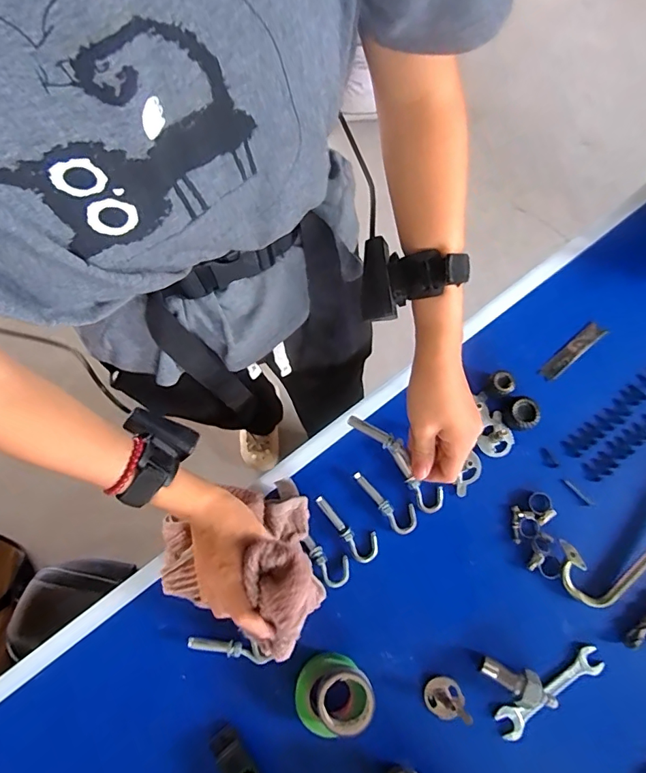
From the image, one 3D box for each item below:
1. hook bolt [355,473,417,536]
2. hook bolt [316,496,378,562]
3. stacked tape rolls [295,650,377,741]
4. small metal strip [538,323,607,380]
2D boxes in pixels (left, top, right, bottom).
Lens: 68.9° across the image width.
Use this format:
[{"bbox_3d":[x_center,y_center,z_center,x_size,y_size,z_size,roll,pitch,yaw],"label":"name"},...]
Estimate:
[{"bbox_3d":[0.072,0.125,0.526,0.031,0.008,0.084,-37,77,-9],"label":"hook bolt"},{"bbox_3d":[0.029,0.153,0.523,0.032,0.009,0.086,-35,77,-8],"label":"hook bolt"},{"bbox_3d":[0.010,0.309,0.466,0.077,0.039,0.073,0,74,1],"label":"stacked tape rolls"},{"bbox_3d":[0.308,-0.043,0.582,0.099,0.007,0.022,-40,77,-9],"label":"small metal strip"}]

